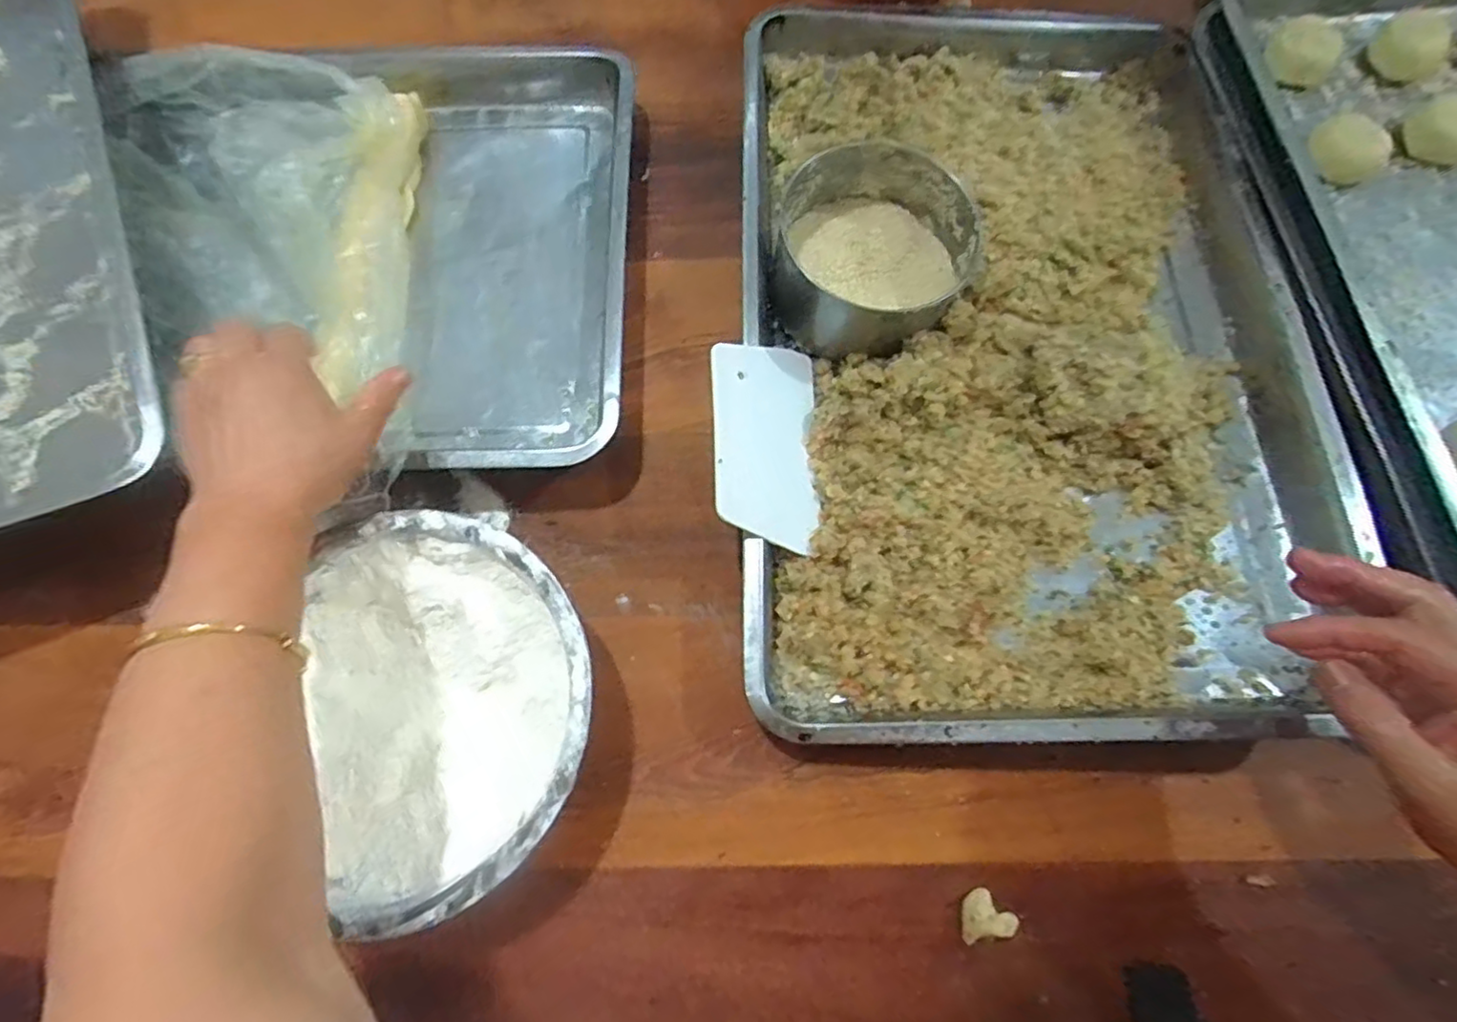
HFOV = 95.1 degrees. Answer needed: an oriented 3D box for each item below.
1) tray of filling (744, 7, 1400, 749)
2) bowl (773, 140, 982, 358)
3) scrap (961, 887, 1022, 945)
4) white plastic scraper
[{"bbox_3d":[0.209,-0.148,0.503,0.388,0.068,0.616,2,72,0],"label":"tray of filling"},{"bbox_3d":[0.101,-0.188,0.486,0.135,0.062,0.141,0,74,1],"label":"bowl"},{"bbox_3d":[0.152,0.239,0.395,0.031,0.015,0.026,-14,74,-3],"label":"scrap"},{"bbox_3d":[0.027,-0.050,0.458,0.094,0.006,0.145,15,69,-40],"label":"white plastic scraper"}]

